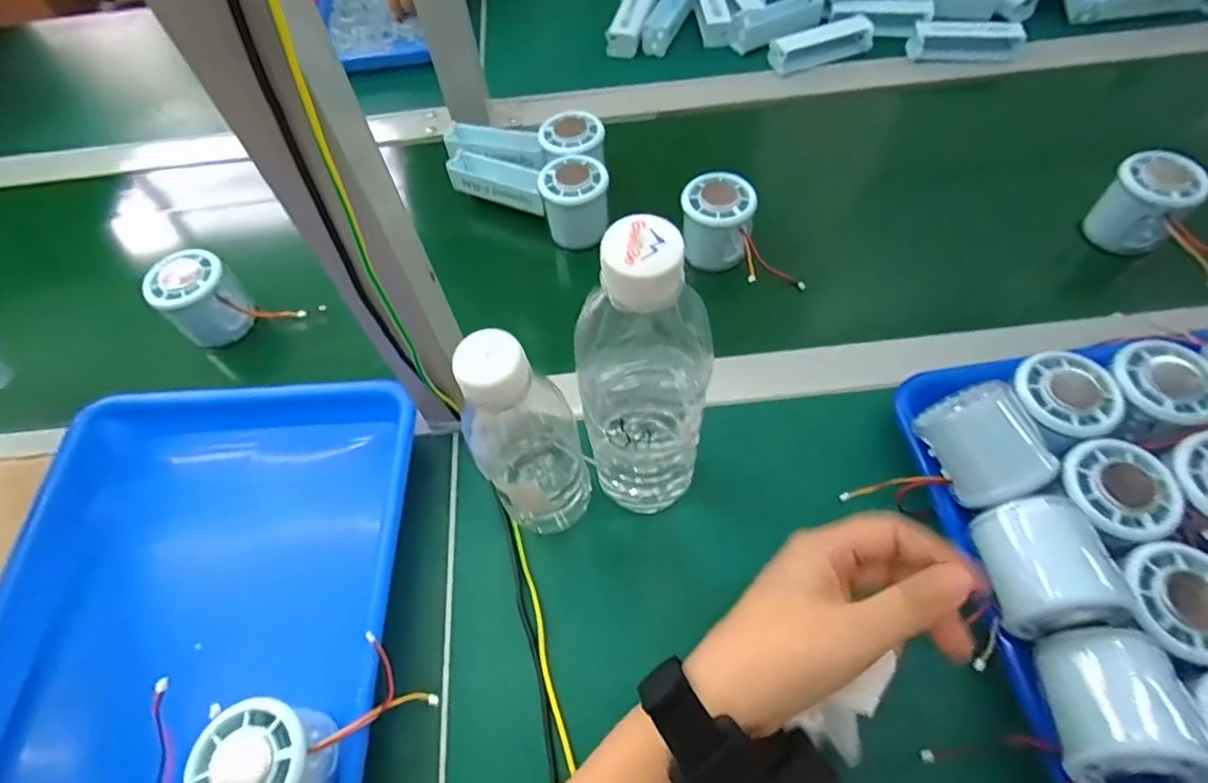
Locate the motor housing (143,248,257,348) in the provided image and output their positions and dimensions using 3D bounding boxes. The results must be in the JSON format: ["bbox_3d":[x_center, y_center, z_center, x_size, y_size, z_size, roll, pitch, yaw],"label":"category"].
[{"bbox_3d":[-0.323,-0.073,0.495,0.055,0.063,0.055,-2,58,3],"label":"motor housing"}]

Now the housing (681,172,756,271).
[{"bbox_3d":[0.093,-0.138,0.500,0.054,0.056,0.062,6,59,7],"label":"housing"}]

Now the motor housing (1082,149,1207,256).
[{"bbox_3d":[0.420,-0.145,0.480,0.051,0.066,0.054,-2,58,3],"label":"motor housing"}]

